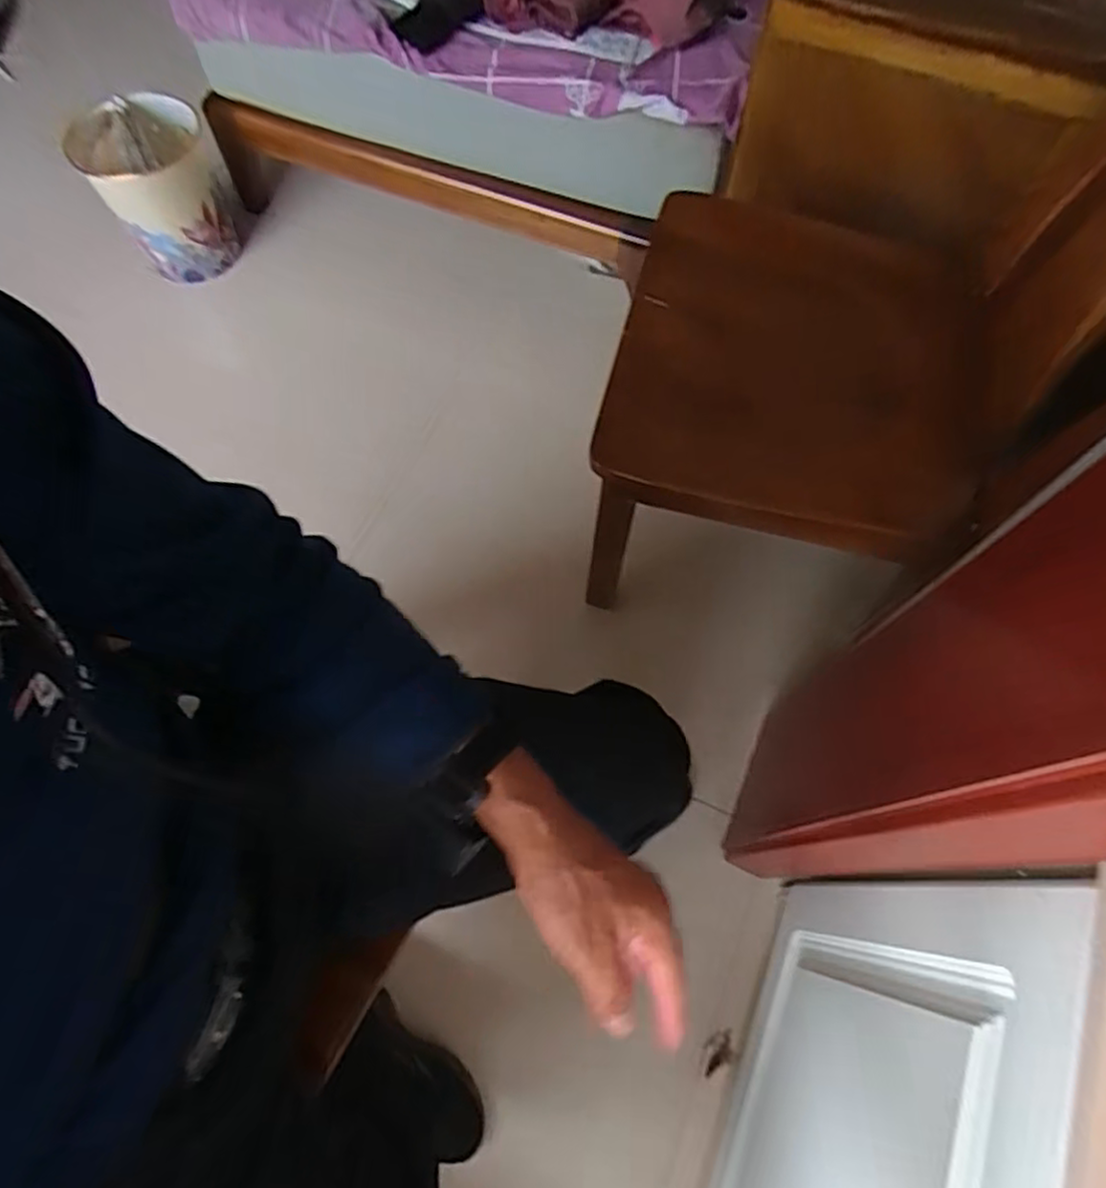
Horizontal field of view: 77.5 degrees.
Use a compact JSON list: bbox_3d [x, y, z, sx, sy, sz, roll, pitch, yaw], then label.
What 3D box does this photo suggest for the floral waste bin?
[{"bbox_3d":[-0.790,-0.823,1.411,0.250,0.238,0.250,-25,69,-10],"label":"floral waste bin"}]

